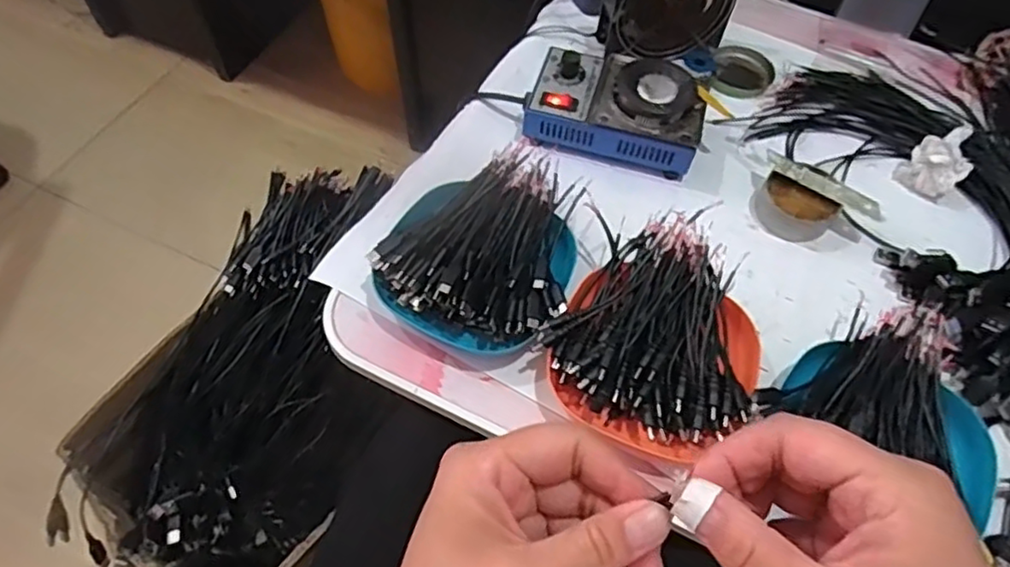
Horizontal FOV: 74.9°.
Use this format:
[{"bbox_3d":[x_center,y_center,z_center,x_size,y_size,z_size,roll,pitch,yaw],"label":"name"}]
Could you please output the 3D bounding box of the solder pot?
[{"bbox_3d":[0.097,-0.159,0.582,0.147,0.051,0.094,11,59,5],"label":"solder pot"}]

